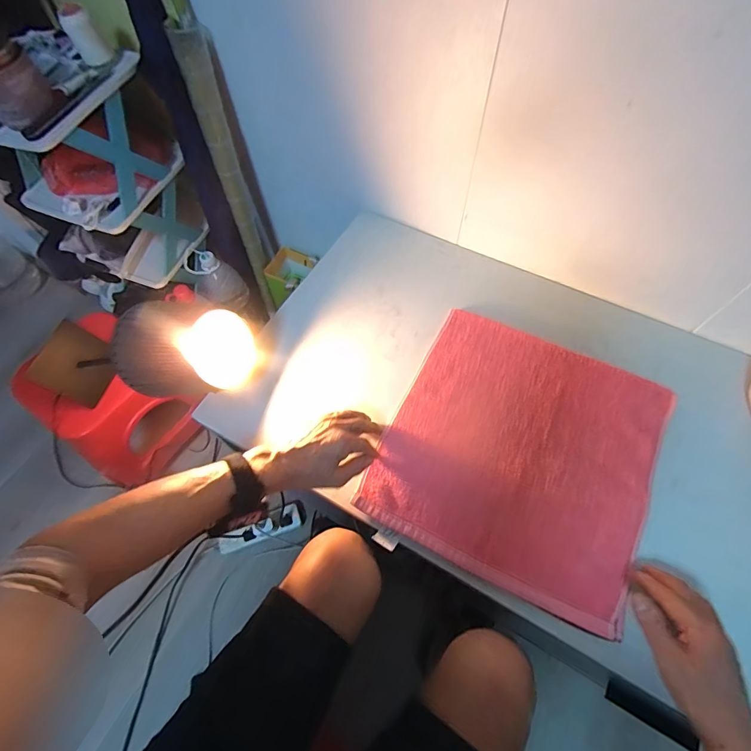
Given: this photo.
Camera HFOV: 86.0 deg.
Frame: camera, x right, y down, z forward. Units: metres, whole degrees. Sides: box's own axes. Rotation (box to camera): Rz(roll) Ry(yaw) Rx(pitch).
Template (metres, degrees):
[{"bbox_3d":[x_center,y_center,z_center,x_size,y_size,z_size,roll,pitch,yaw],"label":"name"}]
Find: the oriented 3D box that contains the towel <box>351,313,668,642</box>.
[{"bbox_3d":[0.194,0.093,0.543,0.328,0.009,0.342,24,66,13],"label":"towel"}]

